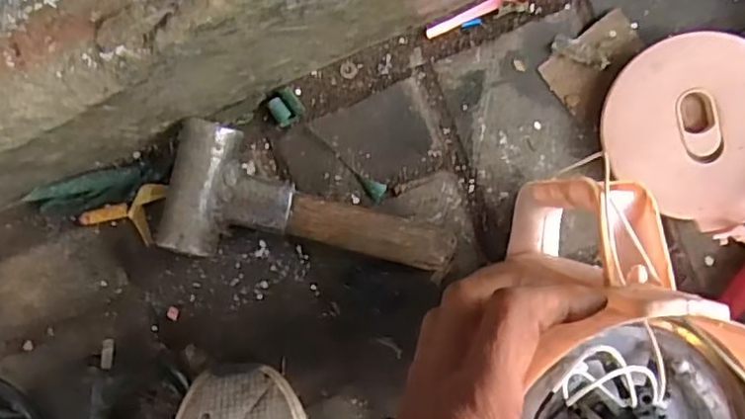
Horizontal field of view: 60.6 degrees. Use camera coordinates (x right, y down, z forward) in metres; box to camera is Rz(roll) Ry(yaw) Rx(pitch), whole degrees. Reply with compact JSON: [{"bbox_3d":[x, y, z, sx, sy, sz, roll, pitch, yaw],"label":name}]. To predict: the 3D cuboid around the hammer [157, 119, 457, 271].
[{"bbox_3d":[-0.039,-0.001,0.442,0.196,0.041,0.085,10,92,-1],"label":"hammer"}]

